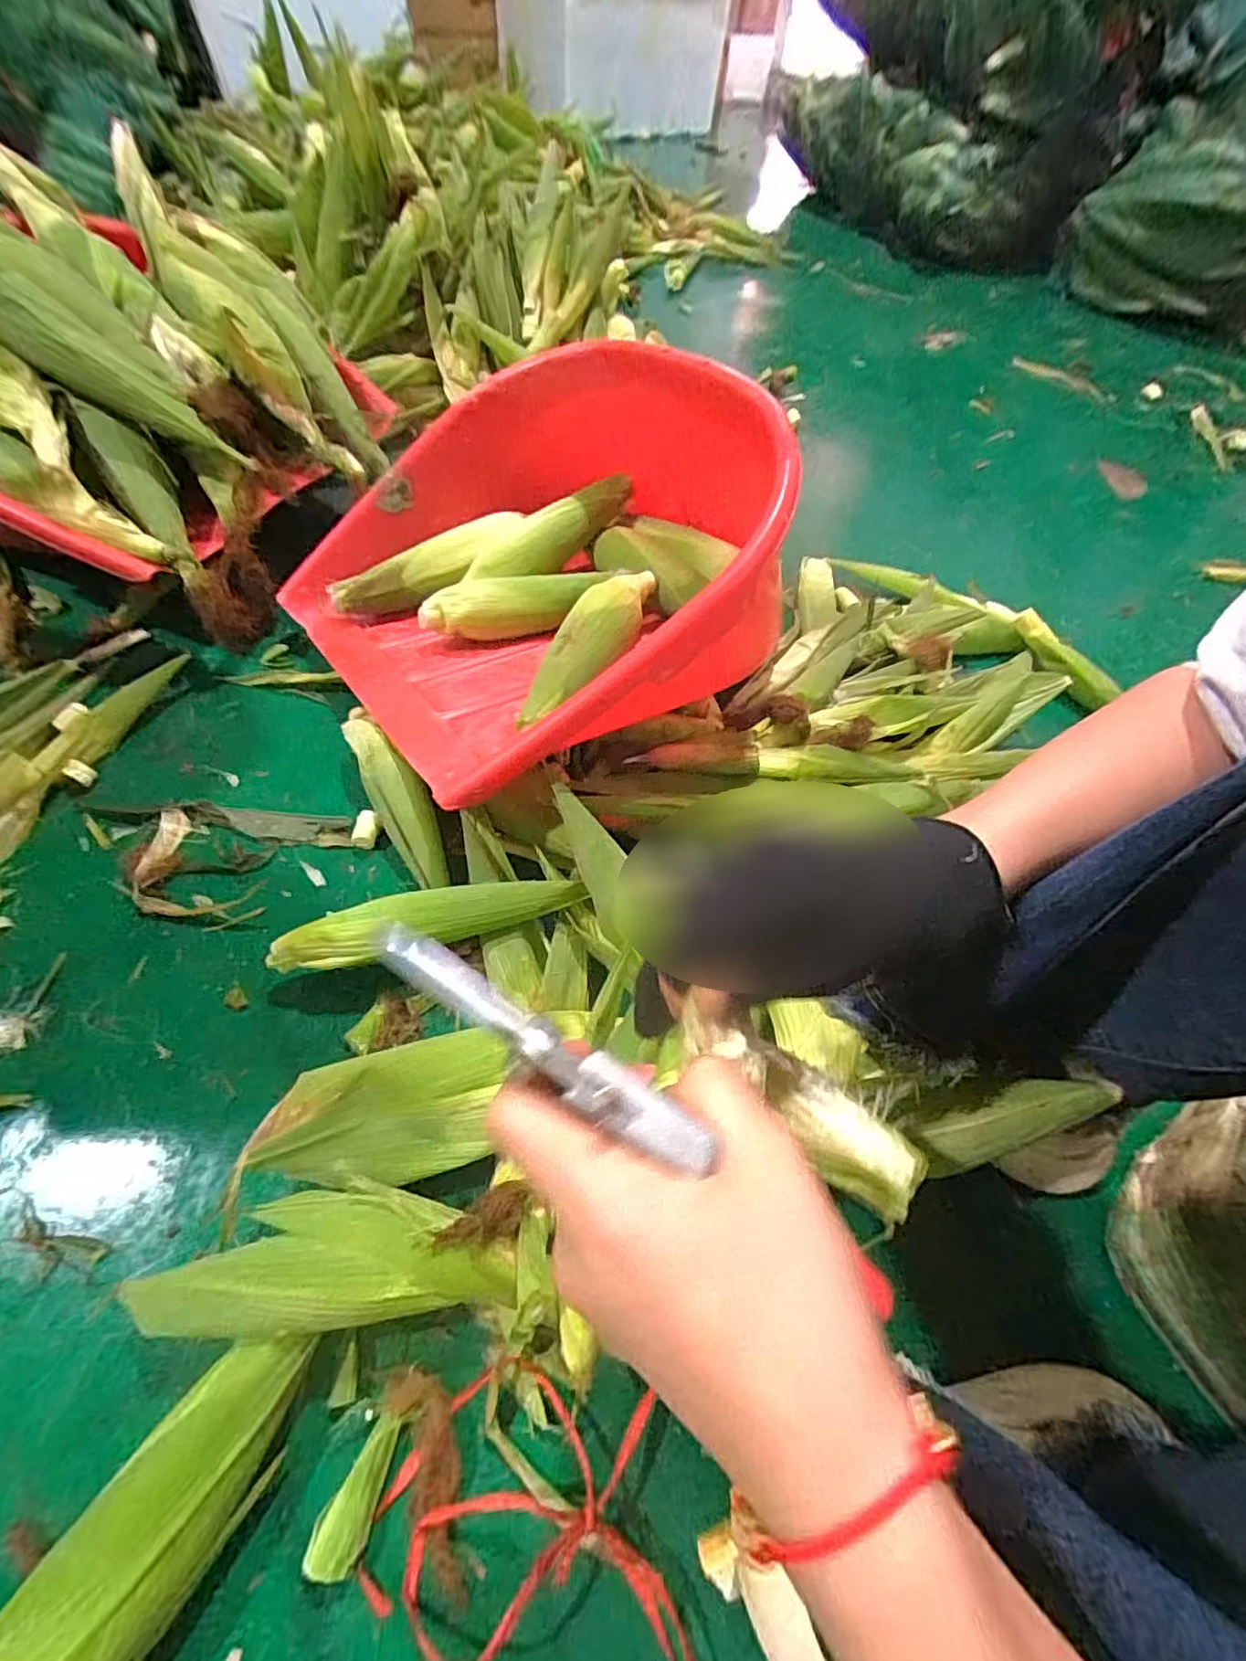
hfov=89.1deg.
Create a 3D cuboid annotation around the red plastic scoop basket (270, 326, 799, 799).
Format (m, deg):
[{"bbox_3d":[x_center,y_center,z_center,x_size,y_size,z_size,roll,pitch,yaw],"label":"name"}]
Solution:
[{"bbox_3d":[-0.072,-0.277,0.630,0.446,0.245,0.455,-32,64,-23],"label":"red plastic scoop basket"}]

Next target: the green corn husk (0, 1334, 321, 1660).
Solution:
[{"bbox_3d":[-0.262,0.381,0.303,0.071,0.064,0.275,36,61,18],"label":"green corn husk"}]

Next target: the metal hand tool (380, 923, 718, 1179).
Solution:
[{"bbox_3d":[-0.025,0.060,0.184,0.111,0.006,0.015,31,61,12],"label":"metal hand tool"}]

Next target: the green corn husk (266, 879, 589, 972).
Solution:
[{"bbox_3d":[-0.152,0.067,0.490,0.248,0.035,0.040,-10,58,-11],"label":"green corn husk"}]

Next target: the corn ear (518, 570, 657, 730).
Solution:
[{"bbox_3d":[-0.024,-0.183,0.617,0.061,0.046,0.262,19,57,8],"label":"corn ear"}]

